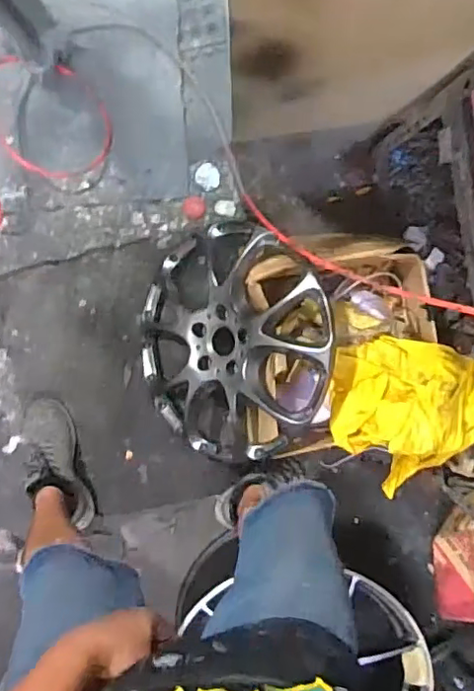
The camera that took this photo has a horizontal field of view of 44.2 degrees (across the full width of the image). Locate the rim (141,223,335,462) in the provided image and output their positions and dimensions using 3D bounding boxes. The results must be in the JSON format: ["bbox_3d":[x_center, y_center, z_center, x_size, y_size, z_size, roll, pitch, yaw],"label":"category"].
[{"bbox_3d":[0.017,0.007,1.178,0.416,0.153,0.461,39,115,34],"label":"rim"}]

